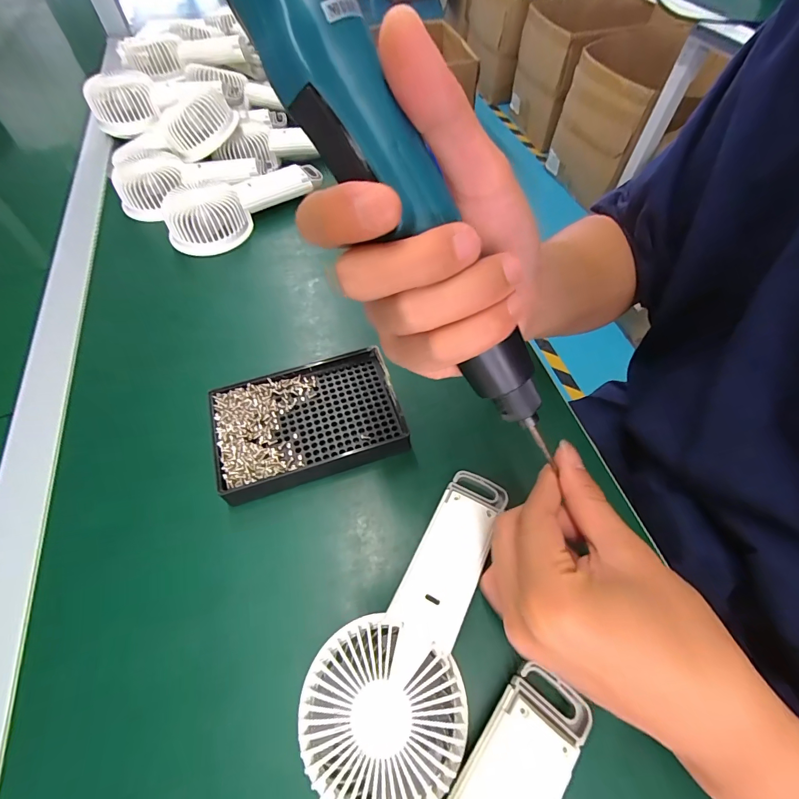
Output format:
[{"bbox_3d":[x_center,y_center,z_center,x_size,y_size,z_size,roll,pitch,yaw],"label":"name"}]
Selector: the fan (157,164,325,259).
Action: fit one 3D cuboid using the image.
[{"bbox_3d":[-0.174,-0.227,0.440,0.185,0.043,0.079,-35,64,-17],"label":"fan"}]

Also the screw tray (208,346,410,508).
[{"bbox_3d":[-0.070,0.015,0.301,0.136,0.025,0.091,-17,60,-7],"label":"screw tray"}]

